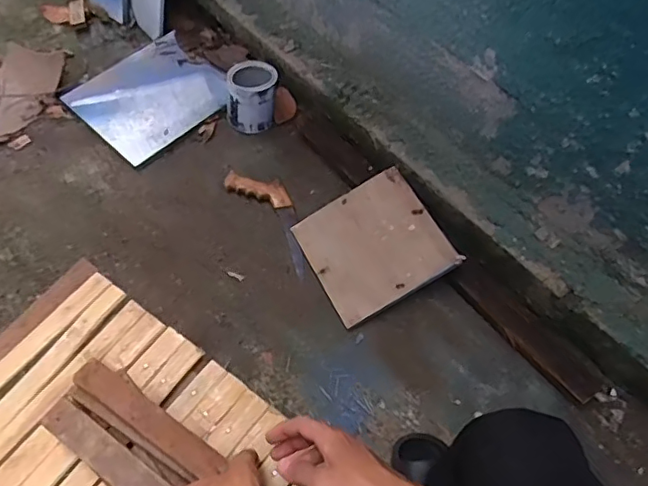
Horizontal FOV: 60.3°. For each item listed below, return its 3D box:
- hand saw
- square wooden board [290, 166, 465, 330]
[{"bbox_3d":[-0.101,-0.064,1.181,0.092,0.034,0.300,-34,64,-17],"label":"hand saw"},{"bbox_3d":[0.094,0.002,1.098,0.248,0.016,0.243,-33,68,6],"label":"square wooden board"}]

